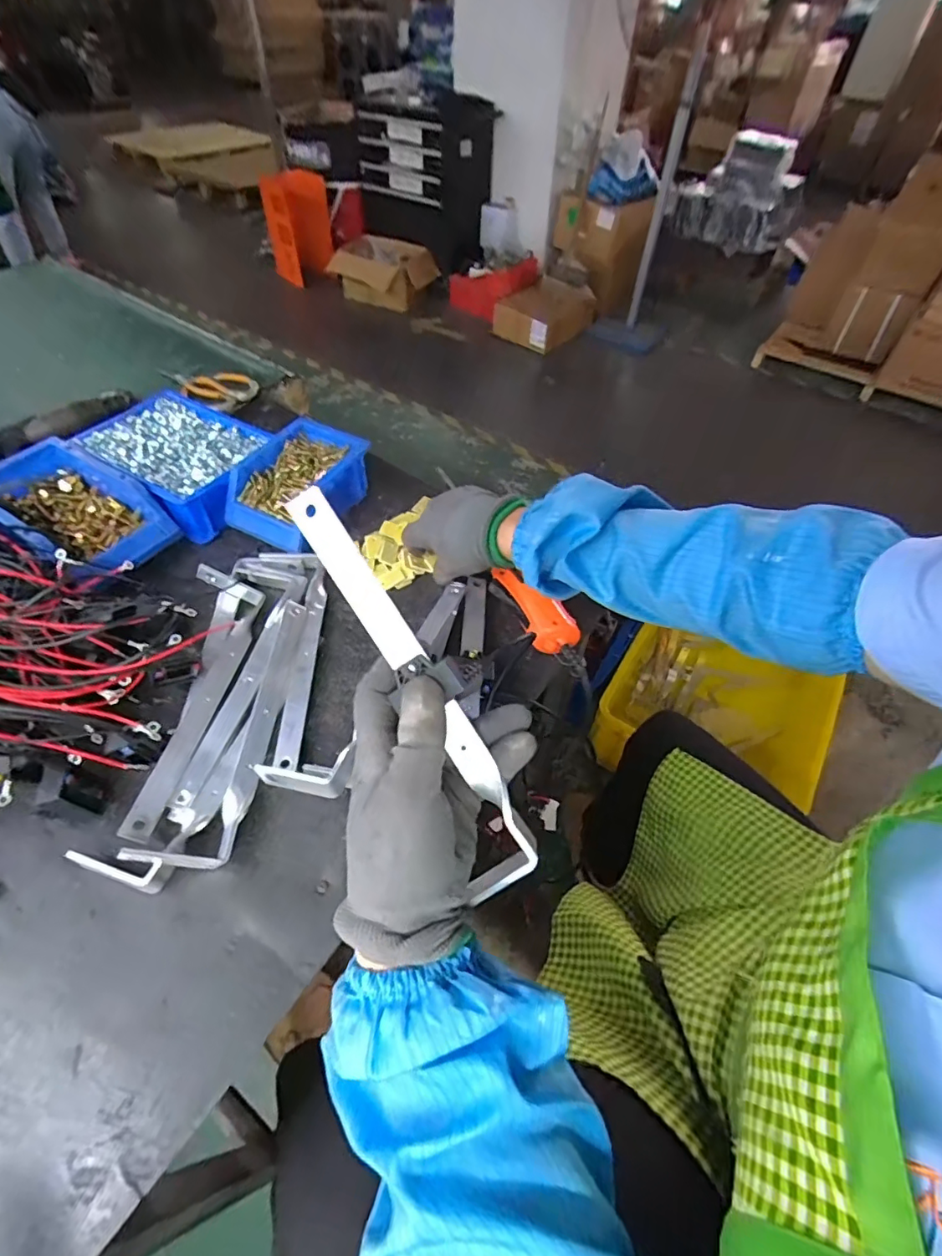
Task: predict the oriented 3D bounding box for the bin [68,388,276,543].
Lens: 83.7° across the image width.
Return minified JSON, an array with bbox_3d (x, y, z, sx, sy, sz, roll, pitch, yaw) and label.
[{"bbox_3d":[-0.348,-0.205,0.638,0.208,0.060,0.150,30,58,19],"label":"bin"}]

